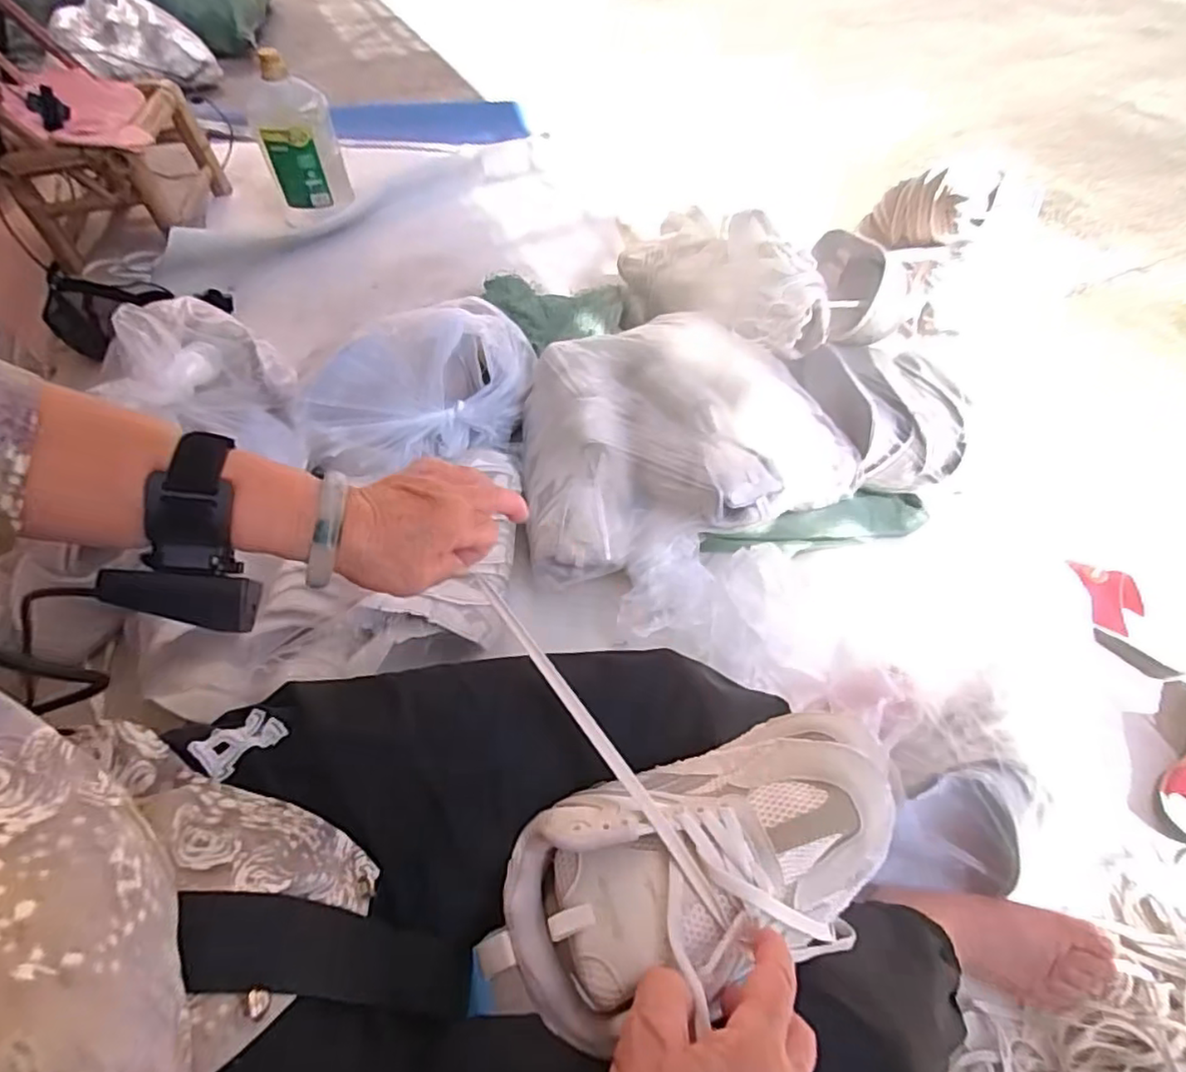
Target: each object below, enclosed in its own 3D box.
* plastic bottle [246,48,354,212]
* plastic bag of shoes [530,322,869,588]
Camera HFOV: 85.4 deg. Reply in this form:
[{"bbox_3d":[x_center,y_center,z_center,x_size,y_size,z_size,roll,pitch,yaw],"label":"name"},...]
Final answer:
[{"bbox_3d":[-0.670,-0.890,1.460,0.173,0.304,0.208,-17,55,-9],"label":"plastic bottle"},{"bbox_3d":[0.133,-0.141,0.923,0.471,0.163,0.325,-9,54,-3],"label":"plastic bag of shoes"}]

